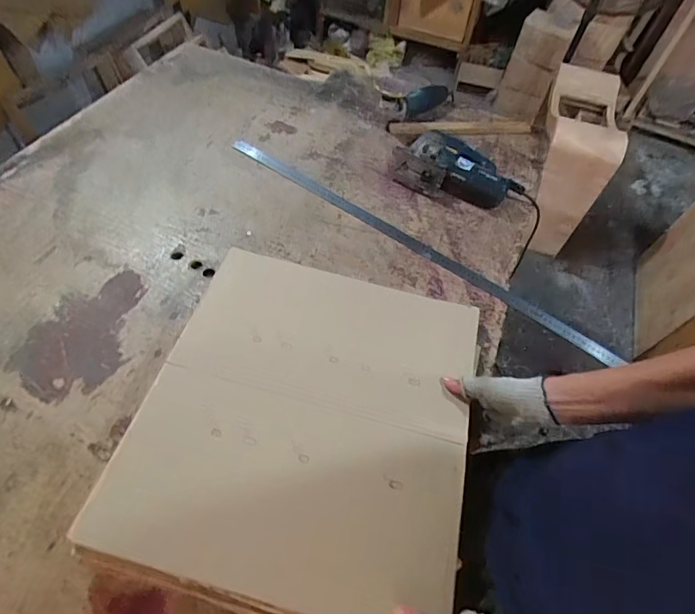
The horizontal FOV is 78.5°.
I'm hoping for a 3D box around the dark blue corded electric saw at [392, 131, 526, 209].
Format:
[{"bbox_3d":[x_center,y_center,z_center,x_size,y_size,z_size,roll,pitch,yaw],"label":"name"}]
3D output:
[{"bbox_3d":[0.256,-0.318,0.977,0.282,0.082,0.169,16,57,6],"label":"dark blue corded electric saw"}]

